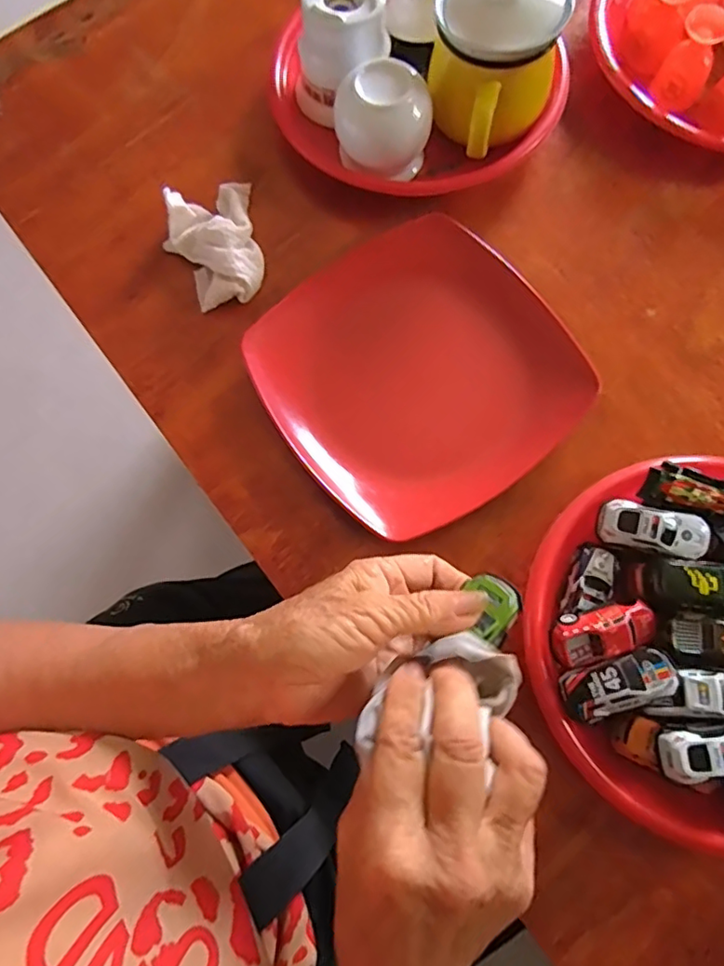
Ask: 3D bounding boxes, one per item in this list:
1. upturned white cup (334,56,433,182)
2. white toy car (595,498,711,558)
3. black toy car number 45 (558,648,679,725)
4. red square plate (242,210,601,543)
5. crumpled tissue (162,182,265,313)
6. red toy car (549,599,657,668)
[{"bbox_3d":[0.017,-0.277,0.440,0.072,0.069,0.058,-20,75,-3],"label":"upturned white cup"},{"bbox_3d":[0.183,0.029,0.356,0.065,0.019,0.028,11,75,5],"label":"white toy car"},{"bbox_3d":[0.147,0.117,0.326,0.063,0.015,0.028,-26,74,15],"label":"black toy car number 45"},{"bbox_3d":[0.039,-0.081,0.411,0.202,0.025,0.204,-37,76,-8],"label":"red square plate"},{"bbox_3d":[-0.118,-0.189,0.441,0.073,0.035,0.102,-14,75,-2],"label":"crumpled tissue"},{"bbox_3d":[0.146,0.090,0.344,0.062,0.018,0.029,-17,75,-3],"label":"red toy car"}]

